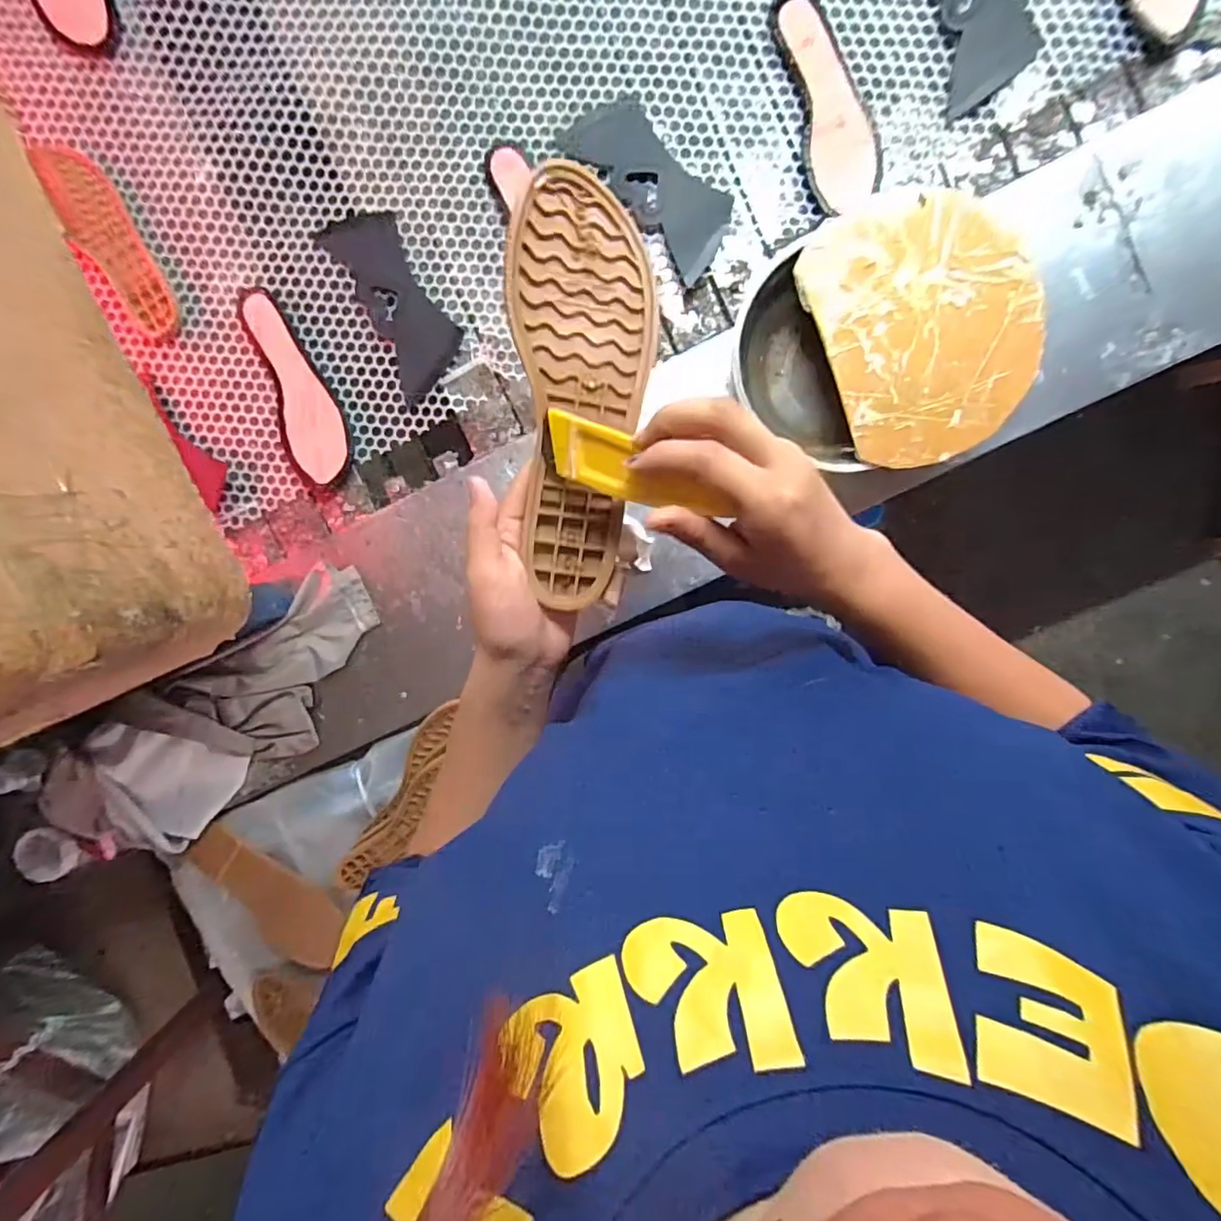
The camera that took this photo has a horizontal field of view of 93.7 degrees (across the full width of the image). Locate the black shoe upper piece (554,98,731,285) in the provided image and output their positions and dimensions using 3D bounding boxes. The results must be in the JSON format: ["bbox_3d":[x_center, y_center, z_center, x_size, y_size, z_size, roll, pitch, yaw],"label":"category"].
[{"bbox_3d":[0.047,-0.467,0.622,0.088,0.014,0.210,-44,92,8],"label":"black shoe upper piece"}]

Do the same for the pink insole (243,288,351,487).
[{"bbox_3d":[-0.362,-0.261,0.668,0.081,0.018,0.230,-13,96,5],"label":"pink insole"}]

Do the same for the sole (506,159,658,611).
[{"bbox_3d":[-0.014,-0.126,0.343,0.081,0.023,0.238,-4,97,-14],"label":"sole"}]

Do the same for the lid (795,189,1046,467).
[{"bbox_3d":[0.299,-0.268,0.536,0.188,0.008,0.238,-23,95,6],"label":"lid"}]

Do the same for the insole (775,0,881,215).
[{"bbox_3d":[0.234,-0.535,0.601,0.075,0.014,0.216,-16,96,6],"label":"insole"}]

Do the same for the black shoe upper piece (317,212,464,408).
[{"bbox_3d":[-0.247,-0.358,0.656,0.090,0.005,0.214,-28,94,7],"label":"black shoe upper piece"}]

